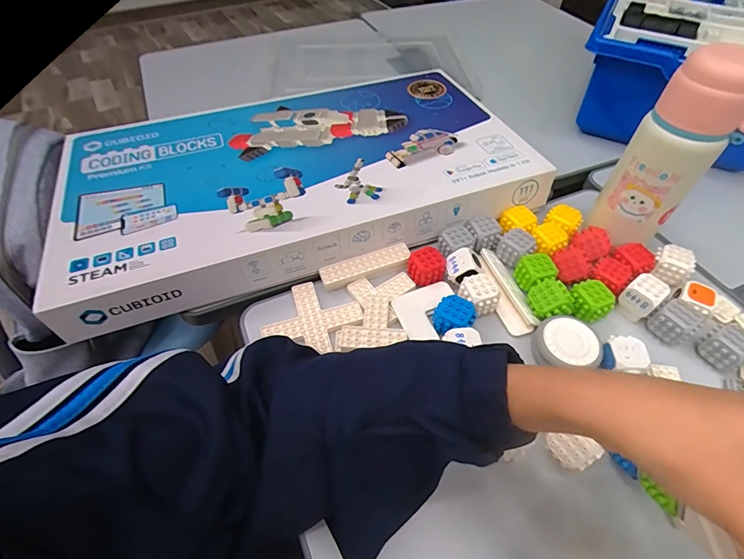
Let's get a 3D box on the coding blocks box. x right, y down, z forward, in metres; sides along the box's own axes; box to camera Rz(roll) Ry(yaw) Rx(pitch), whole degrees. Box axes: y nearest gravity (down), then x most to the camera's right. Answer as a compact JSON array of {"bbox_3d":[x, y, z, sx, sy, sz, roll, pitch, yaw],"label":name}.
[{"bbox_3d":[-0.090,-0.140,0.493,0.541,0.048,0.306,-18,54,-14],"label":"coding blocks box"}]

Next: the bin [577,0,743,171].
[{"bbox_3d":[0.511,-0.347,0.636,0.297,0.151,0.419,24,55,17],"label":"bin"}]

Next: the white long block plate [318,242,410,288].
[{"bbox_3d":[-0.006,-0.017,0.427,0.102,0.008,0.022,-18,54,-14],"label":"white long block plate"}]

